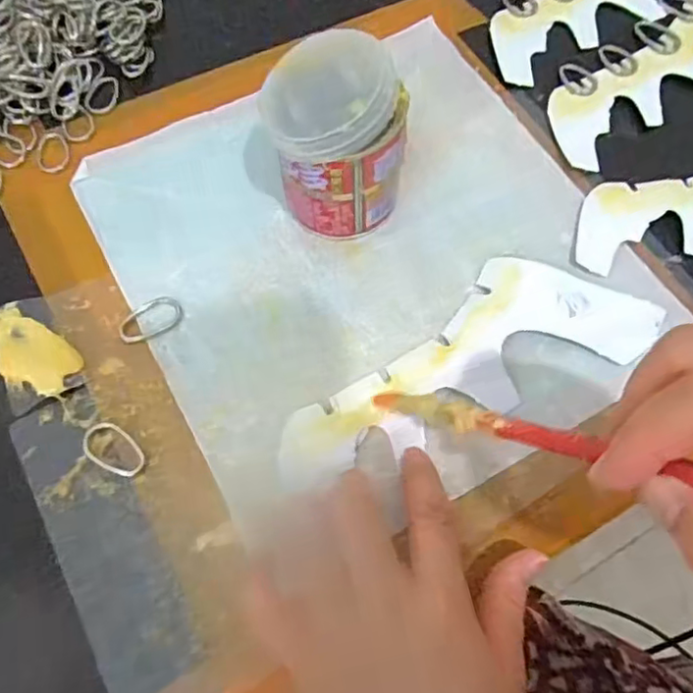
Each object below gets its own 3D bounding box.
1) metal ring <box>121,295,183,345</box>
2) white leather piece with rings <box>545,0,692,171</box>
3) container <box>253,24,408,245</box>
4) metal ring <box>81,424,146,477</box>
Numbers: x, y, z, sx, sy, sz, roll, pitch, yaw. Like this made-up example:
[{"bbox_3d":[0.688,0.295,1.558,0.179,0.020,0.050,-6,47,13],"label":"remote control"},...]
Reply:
[{"bbox_3d":[-0.103,-0.015,0.329,0.035,0.004,0.021,-34,72,-15],"label":"metal ring"},{"bbox_3d":[0.213,-0.188,0.411,0.214,0.008,0.084,-29,70,-13],"label":"white leather piece with rings"},{"bbox_3d":[-0.005,-0.105,0.321,0.068,0.092,0.061,-1,67,-2],"label":"container"},{"bbox_3d":[-0.113,0.050,0.302,0.034,0.004,0.019,36,70,13],"label":"metal ring"}]

